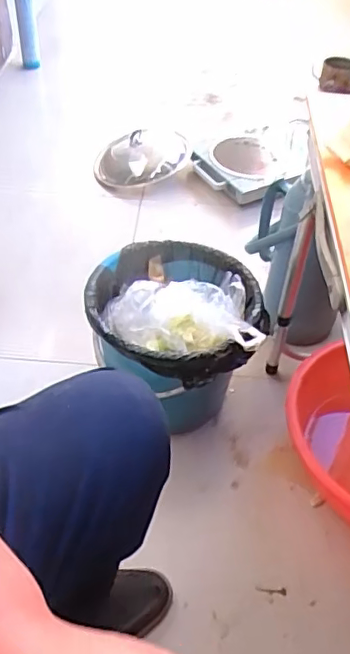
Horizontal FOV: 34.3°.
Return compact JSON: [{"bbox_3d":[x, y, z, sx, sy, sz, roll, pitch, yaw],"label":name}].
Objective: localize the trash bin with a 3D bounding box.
[{"bbox_3d":[-0.001,0.024,0.992,0.282,0.247,0.277,-3,46,-6],"label":"trash bin"}]

